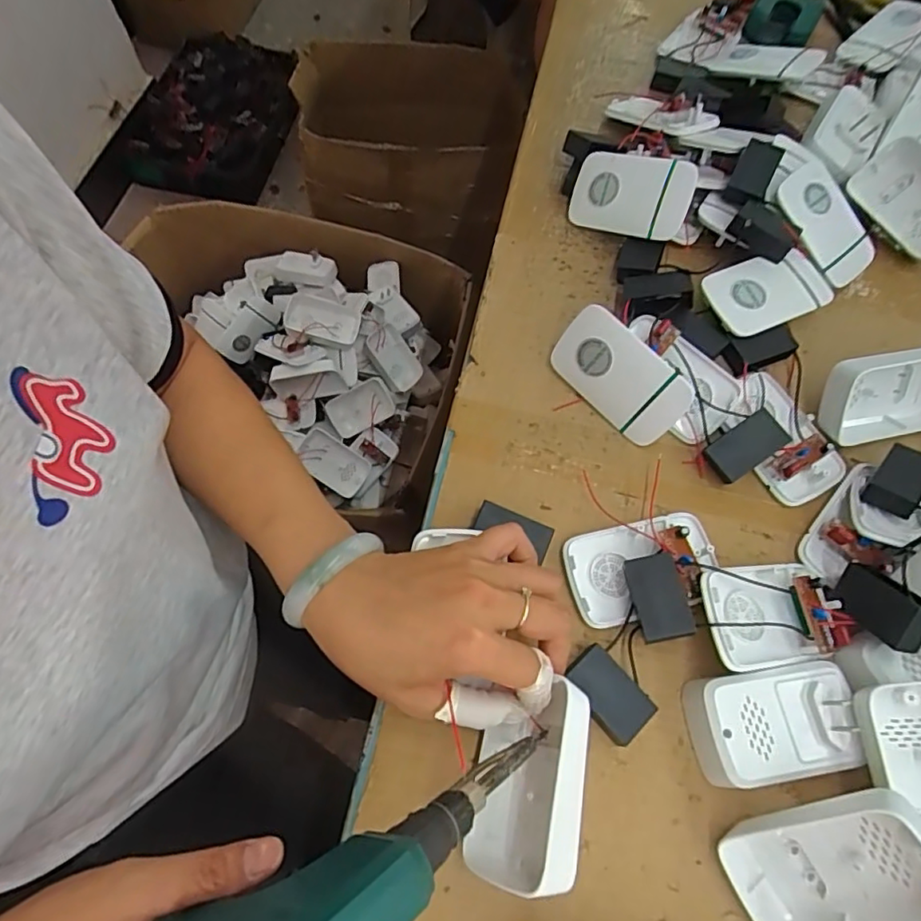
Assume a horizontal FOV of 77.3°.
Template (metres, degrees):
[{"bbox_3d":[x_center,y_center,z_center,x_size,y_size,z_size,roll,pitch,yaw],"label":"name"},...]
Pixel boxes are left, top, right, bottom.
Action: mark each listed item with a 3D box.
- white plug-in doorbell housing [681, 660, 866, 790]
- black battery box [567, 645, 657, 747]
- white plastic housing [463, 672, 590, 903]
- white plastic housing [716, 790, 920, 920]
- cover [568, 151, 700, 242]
[{"bbox_3d":[0.176,0.146,0.321,0.084,0.033,0.056,-7,67,-6],"label":"white plug-in doorbell housing"},{"bbox_3d":[0.084,0.134,0.329,0.030,0.018,0.048,-40,73,-18],"label":"black battery box"},{"bbox_3d":[0.036,0.162,0.297,0.032,0.059,0.095,31,62,-34],"label":"white plastic housing"},{"bbox_3d":[0.182,0.202,0.281,0.094,0.034,0.066,-32,67,26],"label":"white plastic housing"},{"bbox_3d":[0.136,-0.214,0.464,0.091,0.012,0.060,23,103,22],"label":"cover"}]

